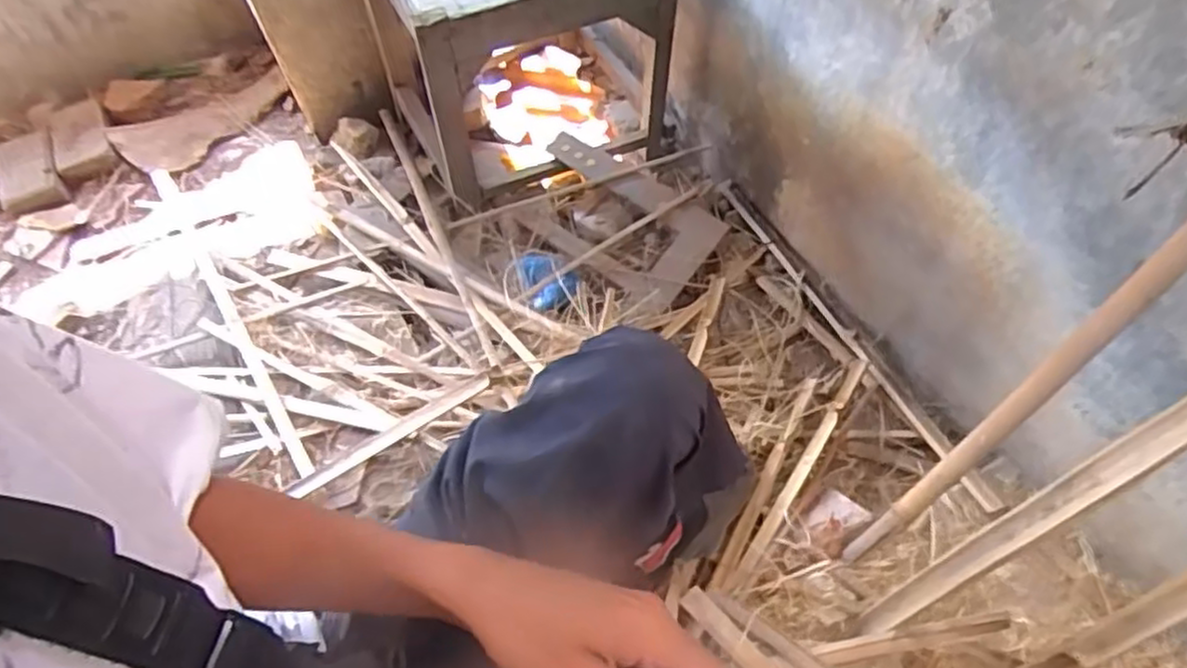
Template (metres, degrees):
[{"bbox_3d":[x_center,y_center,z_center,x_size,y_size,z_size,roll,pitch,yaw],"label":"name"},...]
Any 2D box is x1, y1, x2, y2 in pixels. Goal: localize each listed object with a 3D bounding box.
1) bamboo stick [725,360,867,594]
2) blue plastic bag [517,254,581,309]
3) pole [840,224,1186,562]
[{"bbox_3d":[0.291,0.191,1.021,0.026,0.025,0.398,28,62,22],"label":"bamboo stick"},{"bbox_3d":[-0.074,-0.089,1.243,0.094,0.028,0.118,-17,56,-7],"label":"blue plastic bag"},{"bbox_3d":[0.446,0.026,0.701,0.031,0.754,0.027,-11,53,-29],"label":"pole"}]

